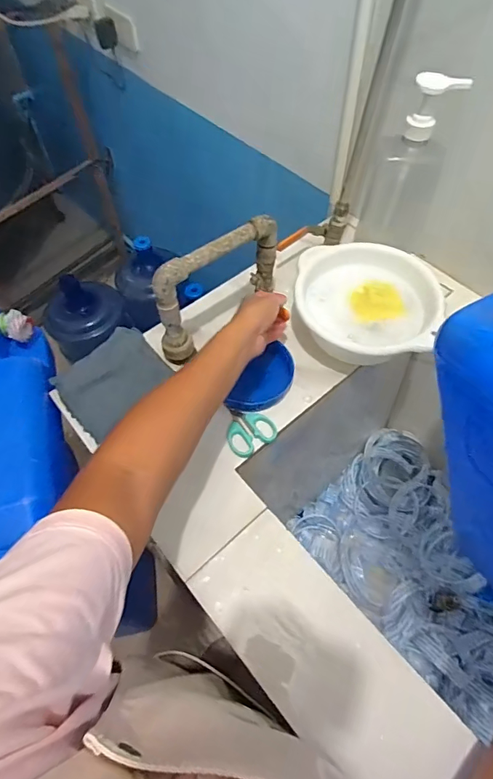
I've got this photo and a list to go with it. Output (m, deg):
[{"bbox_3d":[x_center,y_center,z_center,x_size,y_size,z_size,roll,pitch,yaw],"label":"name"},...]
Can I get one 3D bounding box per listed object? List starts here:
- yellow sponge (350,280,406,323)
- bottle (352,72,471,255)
[{"bbox_3d":[0.191,-0.129,0.637,0.073,0.015,0.067,-6,68,5],"label":"yellow sponge"},{"bbox_3d":[0.226,-0.315,0.599,0.094,0.227,0.071,19,62,13],"label":"bottle"}]

